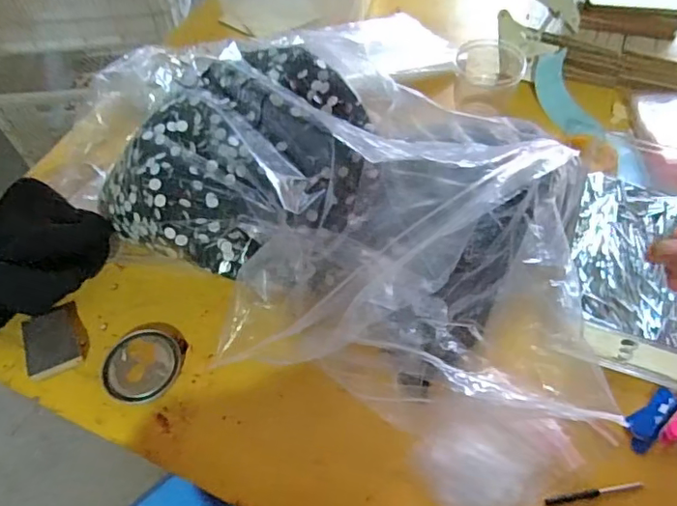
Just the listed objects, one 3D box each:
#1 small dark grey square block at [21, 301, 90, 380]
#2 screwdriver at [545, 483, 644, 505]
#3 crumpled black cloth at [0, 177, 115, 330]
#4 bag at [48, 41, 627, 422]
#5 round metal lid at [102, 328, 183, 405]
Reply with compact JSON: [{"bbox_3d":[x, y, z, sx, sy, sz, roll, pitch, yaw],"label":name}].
[{"bbox_3d":[-0.261,0.080,0.505,0.053,0.017,0.065,-22,57,-11],"label":"small dark grey square block"},{"bbox_3d":[0.192,0.181,0.409,0.077,0.004,0.006,-11,56,-3],"label":"screwdriver"},{"bbox_3d":[-0.320,0.013,0.530,0.114,0.049,0.173,29,63,21],"label":"crumpled black cloth"},{"bbox_3d":[-0.011,-0.026,0.470,0.399,0.162,0.261,12,58,13],"label":"bag"},{"bbox_3d":[-0.174,0.100,0.486,0.066,0.015,0.068,-2,56,3],"label":"round metal lid"}]

